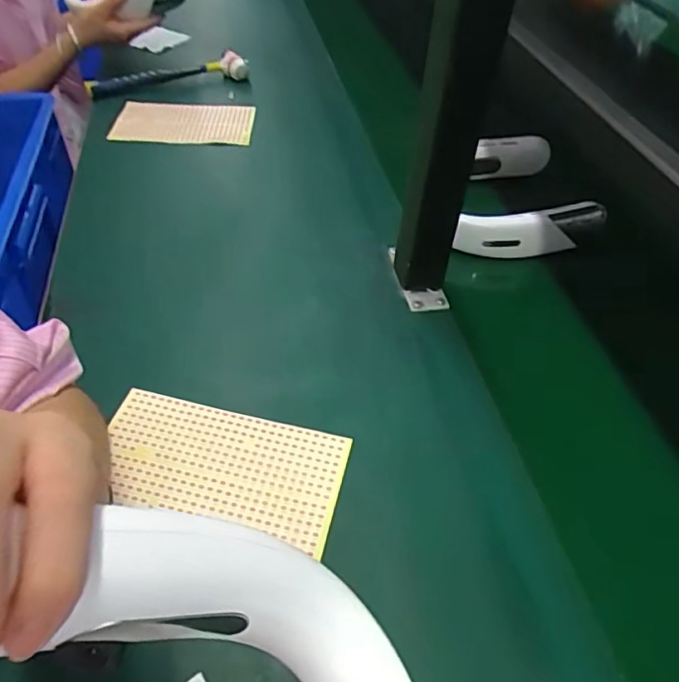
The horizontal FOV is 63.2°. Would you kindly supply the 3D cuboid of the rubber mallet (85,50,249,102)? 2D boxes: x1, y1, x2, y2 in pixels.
[{"bbox_3d":[-0.263,-0.405,0.845,0.247,0.040,0.040,-18,51,-20],"label":"rubber mallet"}]

